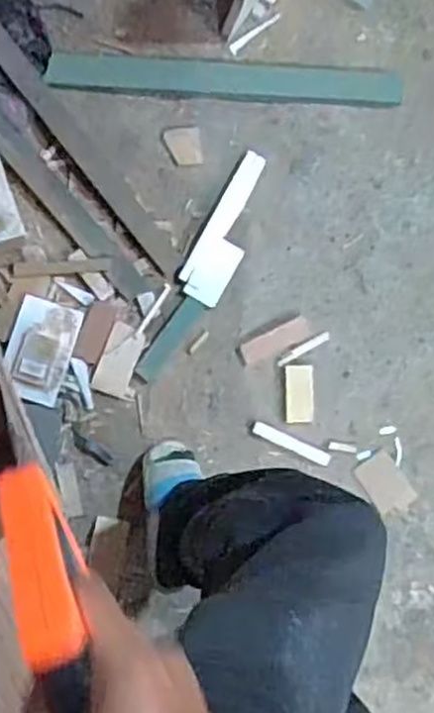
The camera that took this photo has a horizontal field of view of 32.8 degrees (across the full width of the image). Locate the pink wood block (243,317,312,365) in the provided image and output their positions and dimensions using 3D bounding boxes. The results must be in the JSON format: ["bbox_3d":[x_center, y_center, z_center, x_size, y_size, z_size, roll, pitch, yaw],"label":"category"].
[{"bbox_3d":[0.105,-0.027,1.324,0.127,0.012,0.042,-26,91,-10],"label":"pink wood block"}]

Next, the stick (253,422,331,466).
[{"bbox_3d":[0.136,0.158,1.327,0.152,0.010,0.023,25,83,-7],"label":"stick"}]

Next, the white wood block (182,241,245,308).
[{"bbox_3d":[-0.004,-0.152,1.309,0.063,0.015,0.122,29,83,-7],"label":"white wood block"}]

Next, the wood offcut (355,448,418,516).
[{"bbox_3d":[0.311,0.234,1.357,0.075,0.004,0.112,-34,93,-10],"label":"wood offcut"}]

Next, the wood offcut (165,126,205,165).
[{"bbox_3d":[-0.057,-0.368,1.293,0.060,0.004,0.065,-10,89,-10],"label":"wood offcut"}]

